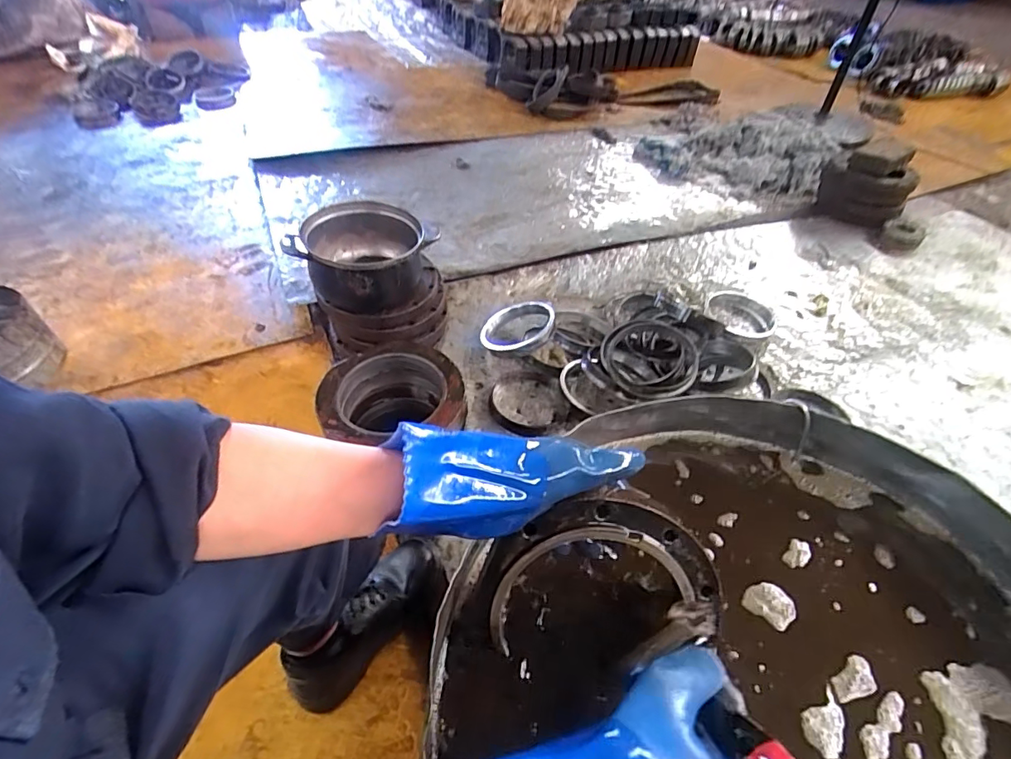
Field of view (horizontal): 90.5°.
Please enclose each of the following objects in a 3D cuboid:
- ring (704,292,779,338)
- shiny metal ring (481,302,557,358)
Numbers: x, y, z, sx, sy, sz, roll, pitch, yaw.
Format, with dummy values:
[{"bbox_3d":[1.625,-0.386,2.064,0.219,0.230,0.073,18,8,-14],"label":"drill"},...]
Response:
[{"bbox_3d":[0.595,-0.163,1.241,0.150,0.048,0.159,1,48,-2],"label":"ring"},{"bbox_3d":[0.028,-0.117,1.159,0.171,0.035,0.171,-13,42,12],"label":"shiny metal ring"}]

